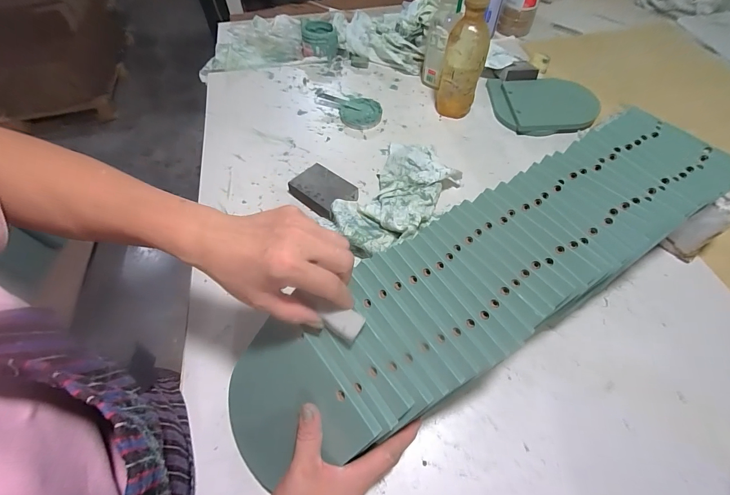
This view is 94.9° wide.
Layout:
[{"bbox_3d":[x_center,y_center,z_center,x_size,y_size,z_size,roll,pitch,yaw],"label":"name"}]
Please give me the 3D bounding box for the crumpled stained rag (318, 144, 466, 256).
[{"bbox_3d":[0.048,-0.073,0.536,0.147,0.062,0.239,27,61,17],"label":"crumpled stained rag"}]

